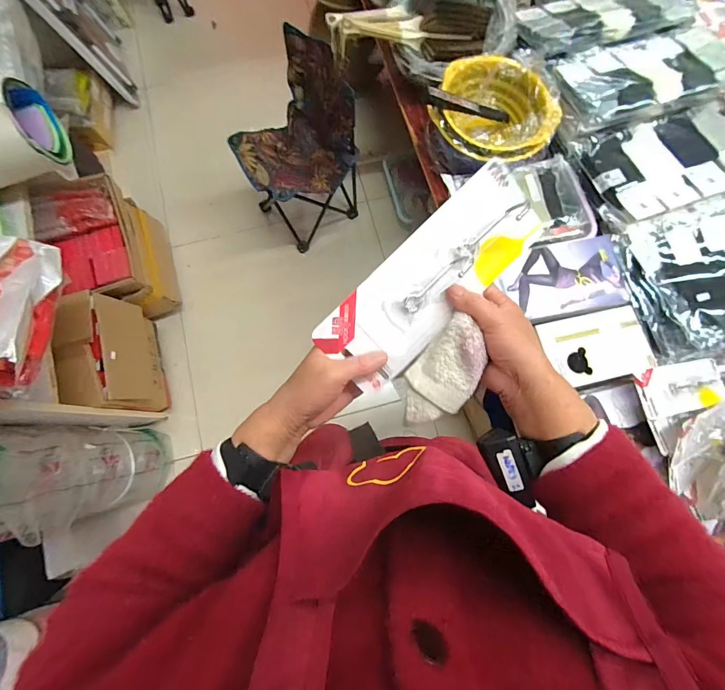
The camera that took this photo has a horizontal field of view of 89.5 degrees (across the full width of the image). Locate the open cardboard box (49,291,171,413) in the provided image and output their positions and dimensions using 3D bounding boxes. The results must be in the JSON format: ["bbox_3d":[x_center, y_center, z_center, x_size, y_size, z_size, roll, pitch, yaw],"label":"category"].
[{"bbox_3d":[-0.717,0.036,1.092,0.117,0.352,0.320,-7,77,-2],"label":"open cardboard box"}]

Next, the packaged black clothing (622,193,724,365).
[{"bbox_3d":[0.770,-0.156,0.754,0.425,0.066,0.318,-15,77,-3],"label":"packaged black clothing"}]

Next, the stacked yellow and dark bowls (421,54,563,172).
[{"bbox_3d":[0.311,-0.536,0.881,0.290,0.090,0.272,0,77,0],"label":"stacked yellow and dark bowls"}]

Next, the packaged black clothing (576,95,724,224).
[{"bbox_3d":[0.734,-0.431,0.830,0.447,0.042,0.242,-18,77,-4],"label":"packaged black clothing"}]

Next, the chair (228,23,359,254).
[{"bbox_3d":[-0.204,-0.602,1.207,0.334,0.513,0.316,-39,80,-8],"label":"chair"}]

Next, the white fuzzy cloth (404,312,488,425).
[{"bbox_3d":[0.077,0.028,0.335,0.059,0.025,0.101,39,80,9],"label":"white fuzzy cloth"}]

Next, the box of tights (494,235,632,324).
[{"bbox_3d":[0.419,-0.140,0.763,0.260,0.019,0.159,-12,77,-3],"label":"box of tights"}]

